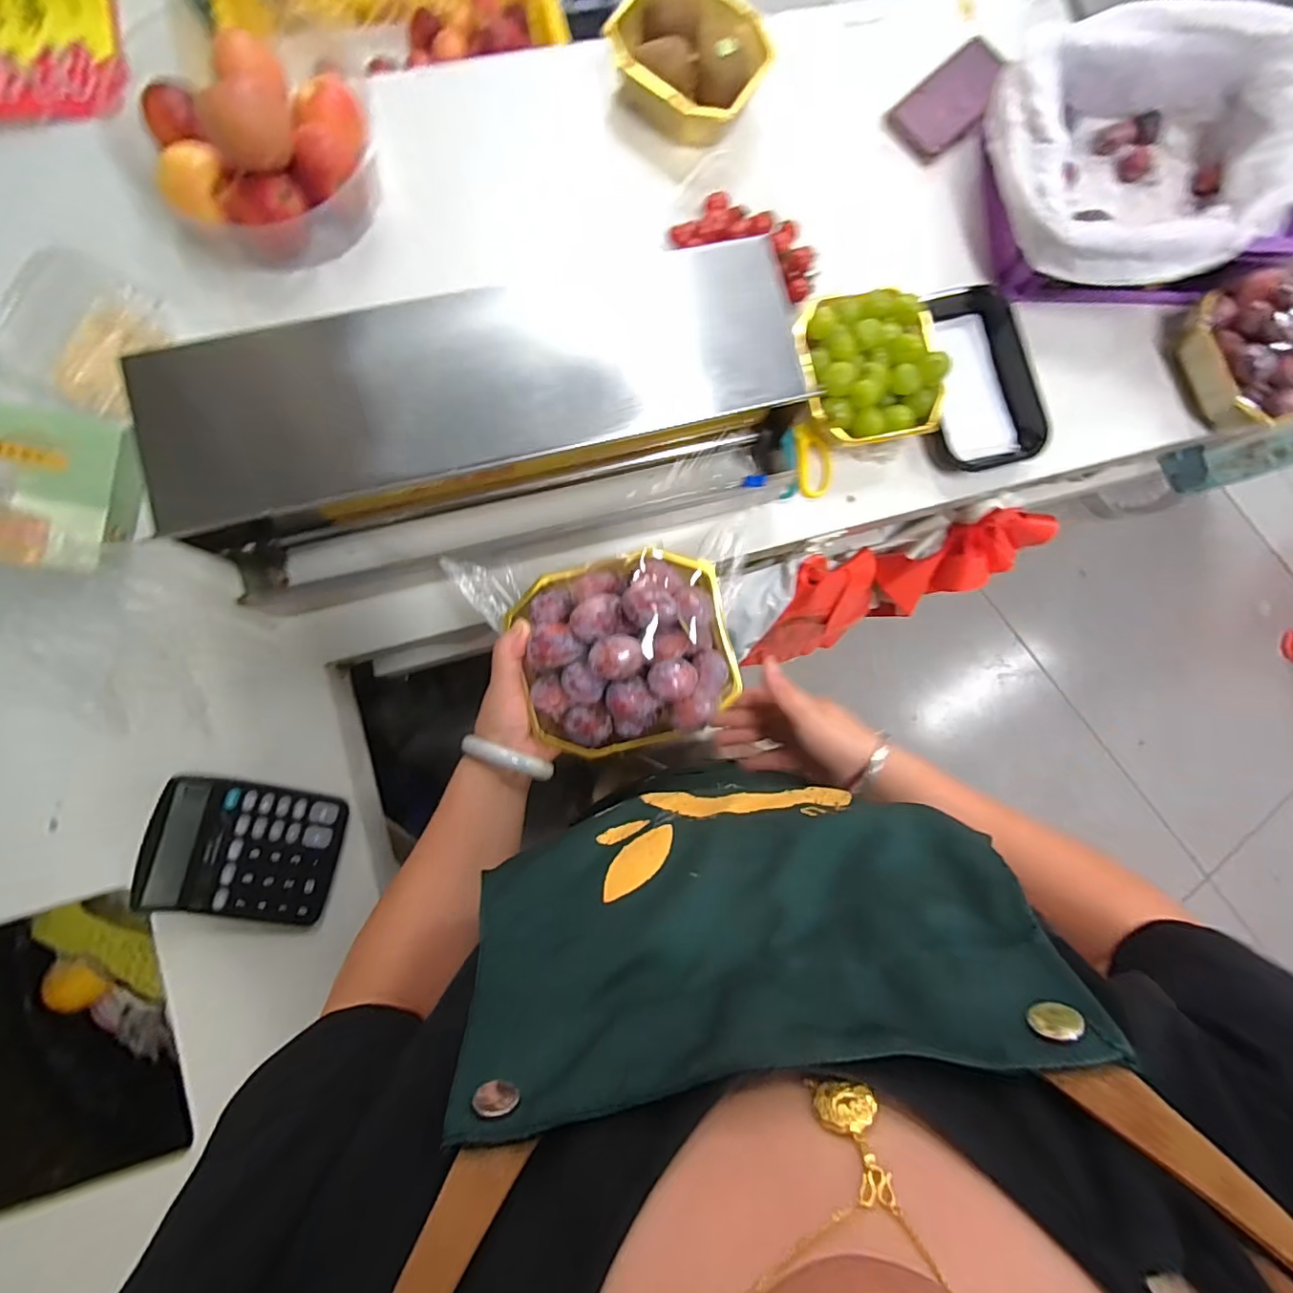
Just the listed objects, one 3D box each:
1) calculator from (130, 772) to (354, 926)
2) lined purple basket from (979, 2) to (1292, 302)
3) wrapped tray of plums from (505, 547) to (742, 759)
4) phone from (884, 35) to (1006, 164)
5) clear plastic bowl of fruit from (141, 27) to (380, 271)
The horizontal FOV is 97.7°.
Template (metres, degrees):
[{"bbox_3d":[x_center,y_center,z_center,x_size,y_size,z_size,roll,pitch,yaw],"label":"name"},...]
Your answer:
[{"bbox_3d":[-0.366,0.187,0.514,0.150,0.032,0.123,14,84,-4],"label":"calculator"},{"bbox_3d":[0.538,-0.515,0.601,0.327,0.125,0.261,2,85,-5],"label":"lined purple basket"},{"bbox_3d":[-0.011,0.002,0.405,0.143,0.052,0.135,-16,86,-6],"label":"wrapped tray of plums"},{"bbox_3d":[0.364,-0.644,0.663,0.169,0.016,0.081,-44,85,-7],"label":"phone"},{"bbox_3d":[-0.377,-0.490,0.536,0.180,0.121,0.187,0,85,-5],"label":"clear plastic bowl of fruit"}]

